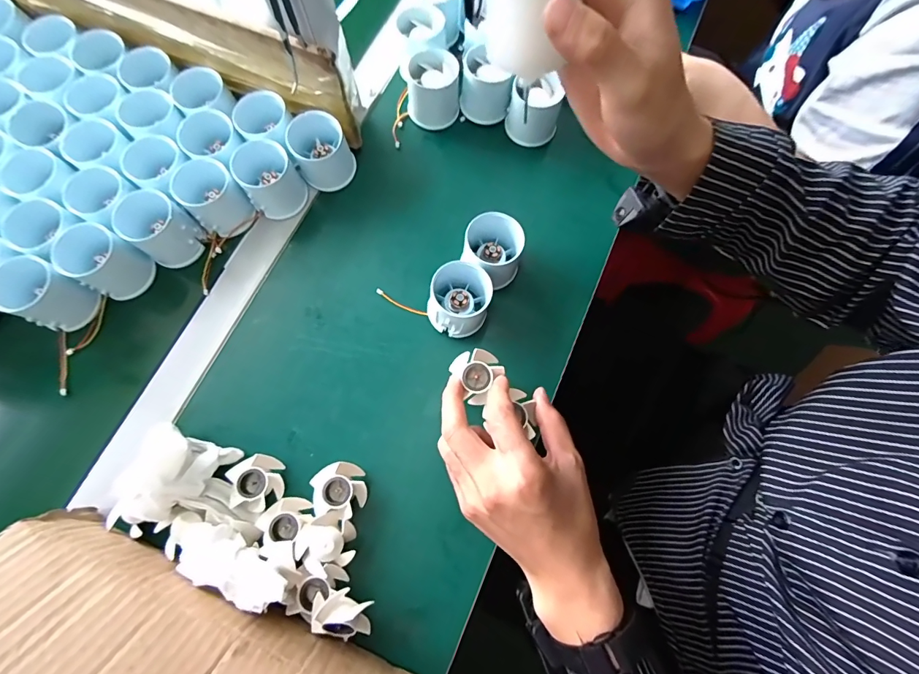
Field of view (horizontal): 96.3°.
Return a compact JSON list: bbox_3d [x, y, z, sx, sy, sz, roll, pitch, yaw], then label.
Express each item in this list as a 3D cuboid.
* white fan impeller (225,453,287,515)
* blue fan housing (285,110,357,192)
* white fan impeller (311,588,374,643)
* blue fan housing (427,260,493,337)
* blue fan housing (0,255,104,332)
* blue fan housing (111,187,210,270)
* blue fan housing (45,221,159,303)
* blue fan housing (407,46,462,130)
[{"bbox_3d":[-0.166,0.120,0.338,0.038,0.020,0.042,-18,74,-4],"label":"white fan impeller"},{"bbox_3d":[-0.136,-0.183,0.407,0.053,0.058,0.049,0,74,1],"label":"blue fan housing"},{"bbox_3d":[-0.087,0.206,0.305,0.042,0.031,0.034,1,74,2],"label":"white fan impeller"},{"bbox_3d":[-0.002,-0.032,0.368,0.054,0.053,0.048,-44,77,-11],"label":"blue fan housing"},{"bbox_3d":[-0.369,-0.036,0.369,0.057,0.052,0.053,26,76,8],"label":"blue fan housing"},{"bbox_3d":[-0.279,-0.101,0.386,0.053,0.050,0.051,0,74,1],"label":"blue fan housing"},{"bbox_3d":[-0.325,-0.068,0.378,0.052,0.050,0.052,32,77,10],"label":"blue fan housing"},{"bbox_3d":[-0.028,-0.253,0.430,0.054,0.053,0.057,1,74,2],"label":"blue fan housing"}]

